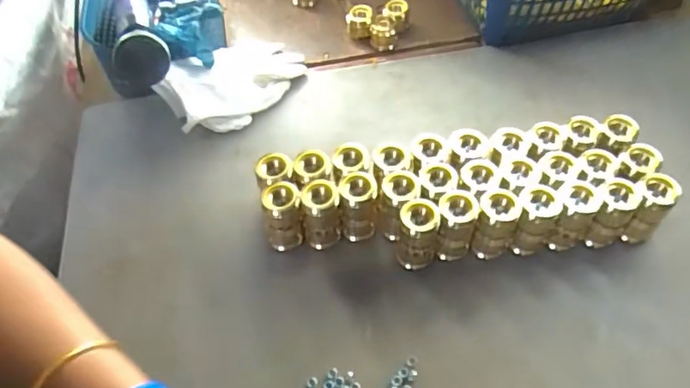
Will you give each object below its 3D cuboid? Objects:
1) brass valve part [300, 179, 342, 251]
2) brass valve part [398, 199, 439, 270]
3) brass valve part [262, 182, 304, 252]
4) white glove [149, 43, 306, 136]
[{"bbox_3d":[-0.021,0.019,0.473,0.033,0.061,0.030,-3,54,-1],"label":"brass valve part"},{"bbox_3d":[0.061,0.034,0.456,0.030,0.062,0.031,3,54,3],"label":"brass valve part"},{"bbox_3d":[-0.053,0.020,0.470,0.033,0.060,0.029,-11,55,-7],"label":"brass valve part"},{"bbox_3d":[-0.115,-0.126,0.588,0.162,0.048,0.093,-30,59,-19],"label":"white glove"}]

